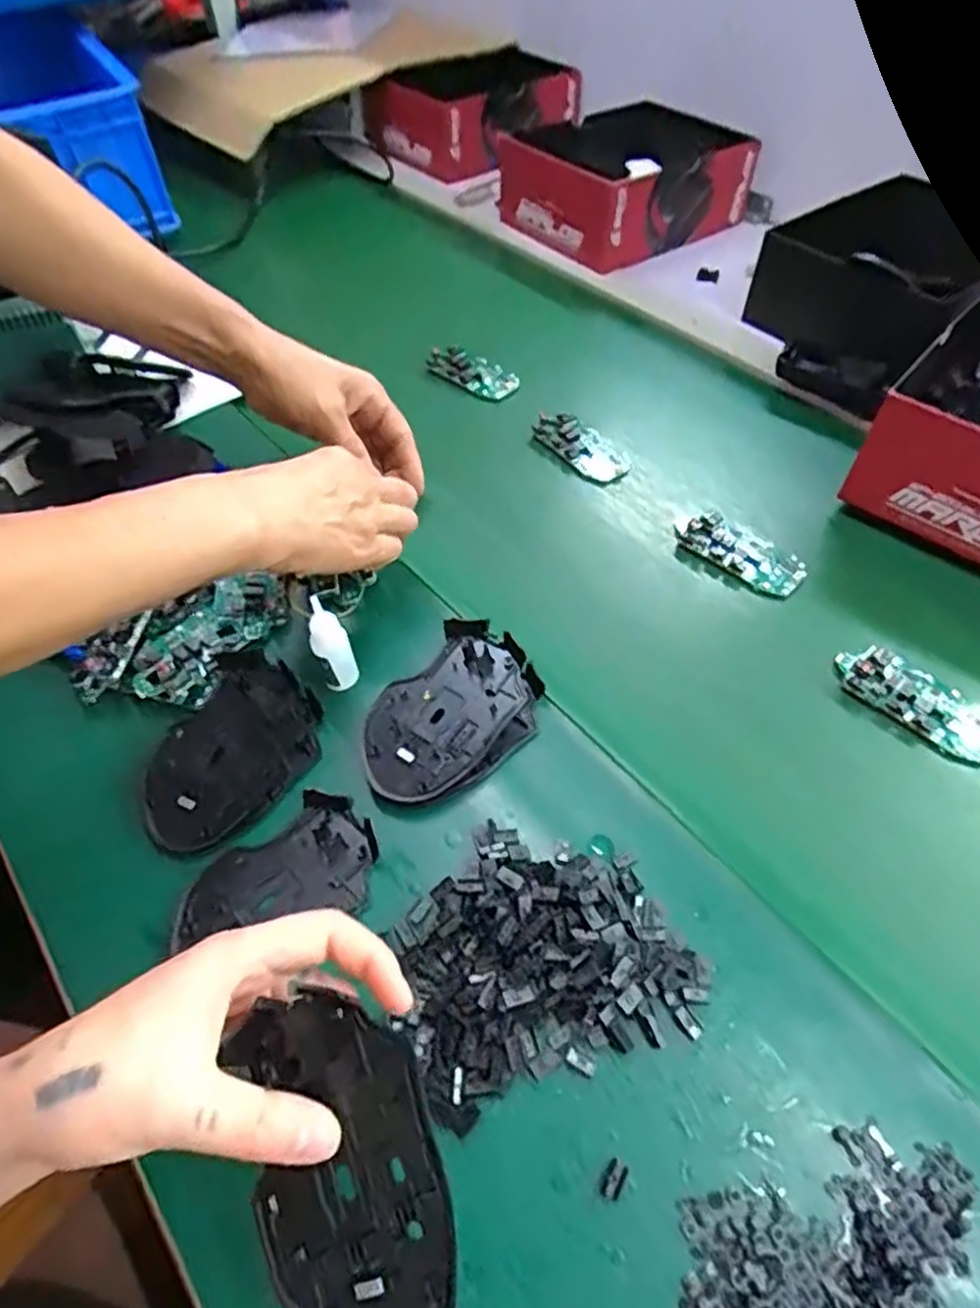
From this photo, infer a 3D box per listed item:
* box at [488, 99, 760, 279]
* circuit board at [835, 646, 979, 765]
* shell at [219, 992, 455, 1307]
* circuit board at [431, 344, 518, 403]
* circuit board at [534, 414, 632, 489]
[{"bbox_3d":[0.153,-0.560,0.840,0.232,0.089,0.213,-35,59,-22],"label":"box"},{"bbox_3d":[0.268,0.029,0.442,0.098,0.012,0.043,33,60,24],"label":"circuit board"},{"bbox_3d":[-0.049,0.175,0.238,0.065,0.012,0.111,-10,78,2],"label":"shell"},{"bbox_3d":[-0.014,-0.268,0.664,0.086,0.019,0.047,32,60,23],"label":"circuit board"},{"bbox_3d":[0.080,-0.175,0.597,0.049,0.016,0.091,-37,60,-23],"label":"circuit board"}]

